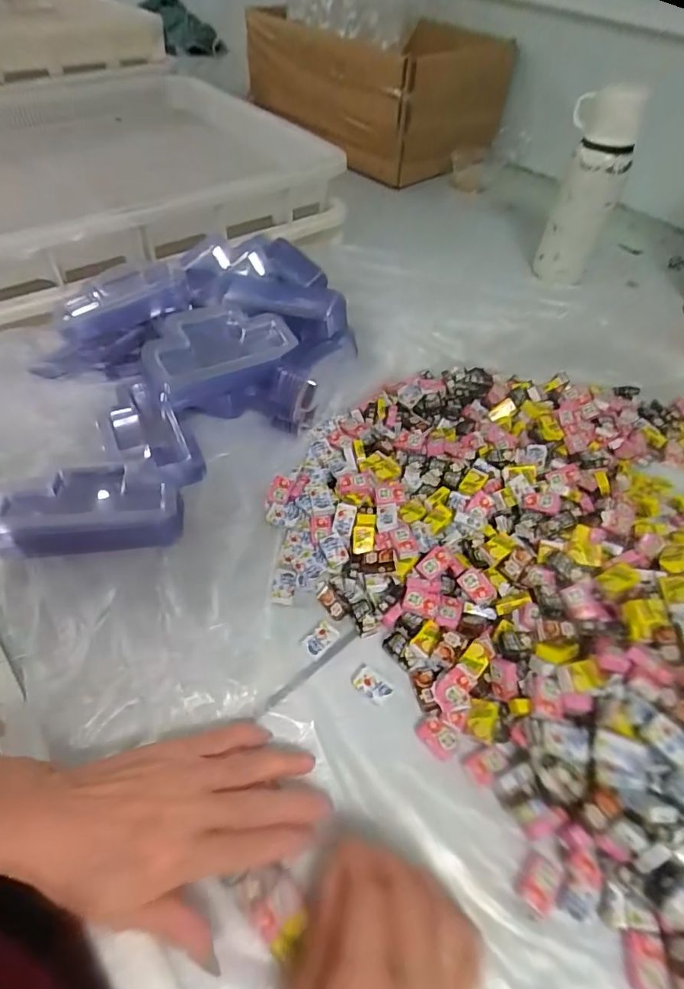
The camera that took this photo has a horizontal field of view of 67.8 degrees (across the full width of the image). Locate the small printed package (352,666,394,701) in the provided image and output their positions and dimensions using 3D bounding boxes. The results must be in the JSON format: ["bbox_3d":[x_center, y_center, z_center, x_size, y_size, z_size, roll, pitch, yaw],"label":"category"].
[{"bbox_3d":[0.021,0.133,0.353,0.026,0.004,0.016,36,63,23],"label":"small printed package"}]

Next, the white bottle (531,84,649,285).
[{"bbox_3d":[0.323,-0.403,0.682,0.084,0.222,0.058,24,54,15],"label":"white bottle"}]

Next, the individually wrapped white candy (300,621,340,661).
[{"bbox_3d":[-0.016,0.106,0.373,0.017,0.004,0.027,39,64,24],"label":"individually wrapped white candy"}]

